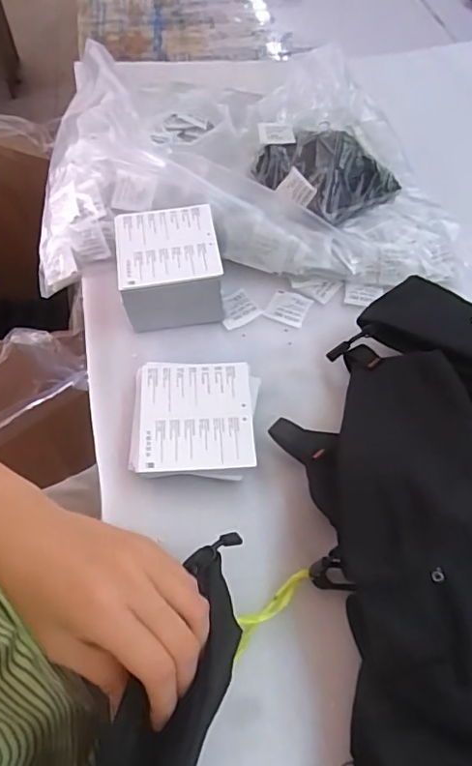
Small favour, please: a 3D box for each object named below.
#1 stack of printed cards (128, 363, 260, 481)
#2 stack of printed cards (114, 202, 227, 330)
[{"bbox_3d":[-0.033,0.032,0.445,0.100,0.026,0.099,-1,56,-2],"label":"stack of printed cards"},{"bbox_3d":[-0.064,-0.110,0.522,0.090,0.067,0.100,-7,56,-6],"label":"stack of printed cards"}]

